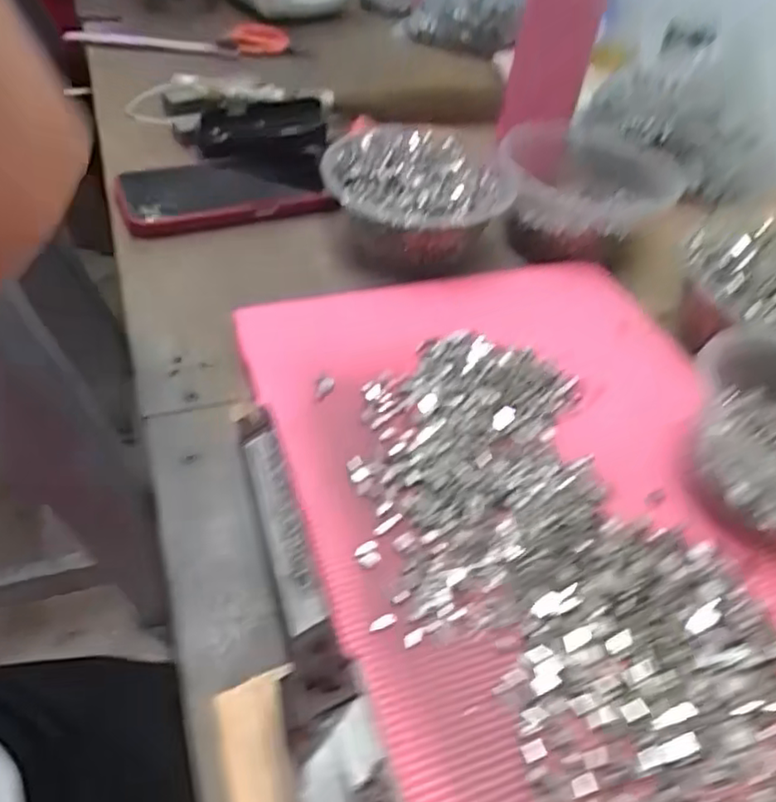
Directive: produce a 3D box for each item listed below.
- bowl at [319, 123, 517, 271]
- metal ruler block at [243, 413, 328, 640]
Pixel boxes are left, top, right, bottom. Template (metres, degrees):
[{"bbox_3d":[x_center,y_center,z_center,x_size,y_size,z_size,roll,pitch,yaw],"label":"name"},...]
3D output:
[{"bbox_3d":[0.022,-0.154,0.481,0.135,0.056,0.121,-5,47,-7],"label":"bowl"},{"bbox_3d":[-0.052,0.049,0.308,0.020,0.005,0.128,-31,47,5],"label":"metal ruler block"}]

